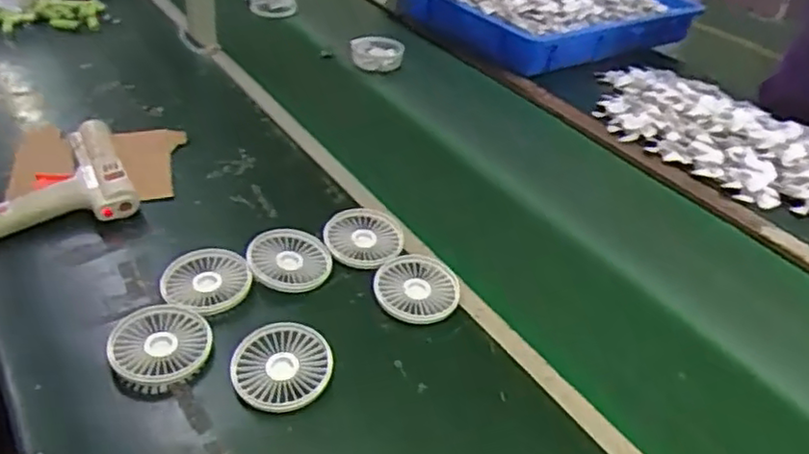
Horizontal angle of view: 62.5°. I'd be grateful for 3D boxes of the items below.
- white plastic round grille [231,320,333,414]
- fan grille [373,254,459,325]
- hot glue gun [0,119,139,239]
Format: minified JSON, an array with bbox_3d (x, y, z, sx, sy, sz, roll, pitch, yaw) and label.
[{"bbox_3d":[-0.111,0.127,0.612,0.086,0.019,0.090,4,37,-3],"label":"white plastic round grille"},{"bbox_3d":[0.013,0.065,0.707,0.090,0.009,0.090,5,45,-5],"label":"fan grille"},{"bbox_3d":[-0.413,-0.048,0.785,0.160,0.059,0.161,-16,43,-25],"label":"hot glue gun"}]

